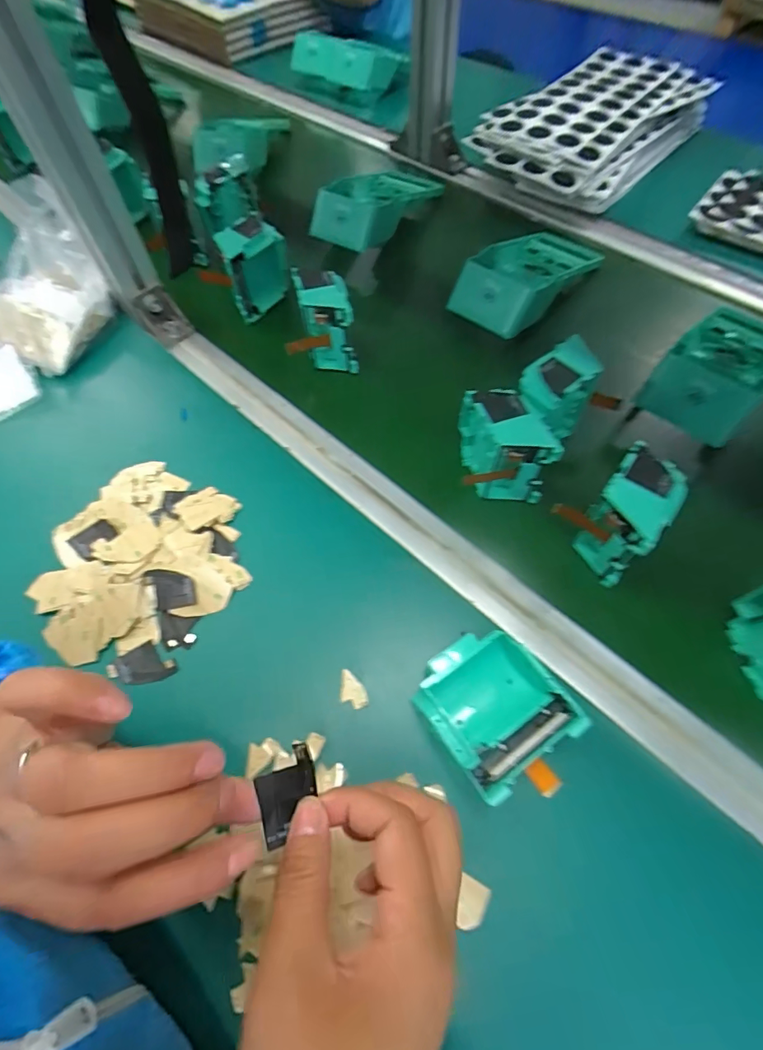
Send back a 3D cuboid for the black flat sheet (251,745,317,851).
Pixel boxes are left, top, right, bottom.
[{"bbox_3d":[-0.041,0.118,0.206,0.027,0.004,0.036,-19,71,7],"label":"black flat sheet"}]

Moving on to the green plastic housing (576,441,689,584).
[{"bbox_3d":[0.169,-0.005,0.328,0.043,0.070,0.063,36,67,19],"label":"green plastic housing"}]

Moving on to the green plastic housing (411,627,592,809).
[{"bbox_3d":[0.072,0.113,0.286,0.079,0.038,0.092,-32,65,-16],"label":"green plastic housing"}]

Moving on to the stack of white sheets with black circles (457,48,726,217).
[{"bbox_3d":[0.269,-0.508,0.610,0.179,0.063,0.318,40,69,20],"label":"stack of white sheets with black circles"}]

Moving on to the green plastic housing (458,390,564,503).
[{"bbox_3d":[0.094,-0.064,0.365,0.059,0.071,0.063,0,61,1],"label":"green plastic housing"}]

